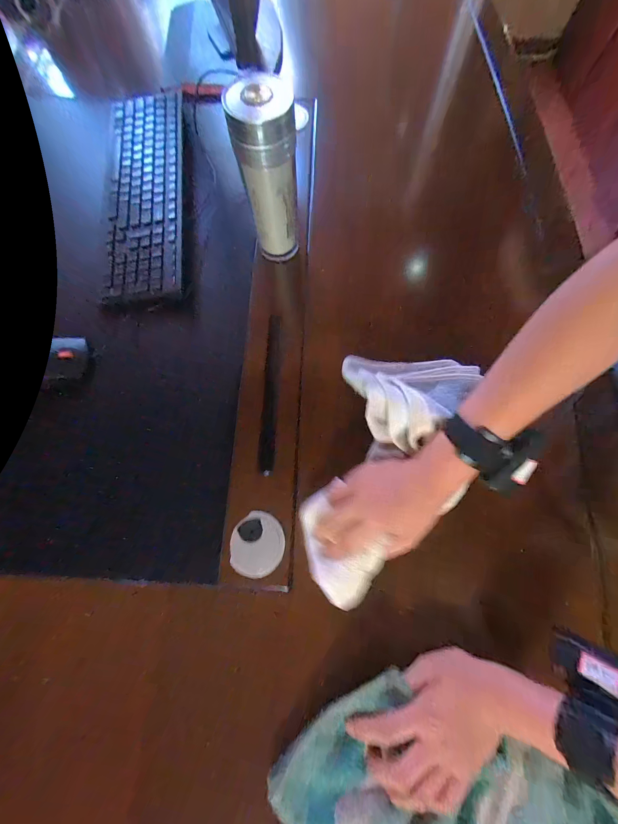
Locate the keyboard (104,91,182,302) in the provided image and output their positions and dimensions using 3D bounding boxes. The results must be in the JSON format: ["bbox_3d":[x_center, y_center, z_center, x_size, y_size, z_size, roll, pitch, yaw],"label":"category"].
[{"bbox_3d":[-0.255,-0.356,0.484,0.114,0.015,0.396,-7,74,-1],"label":"keyboard"}]

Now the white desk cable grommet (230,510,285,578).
[{"bbox_3d":[-0.059,0.152,0.359,0.061,0.009,0.068,-2,74,0],"label":"white desk cable grommet"}]

